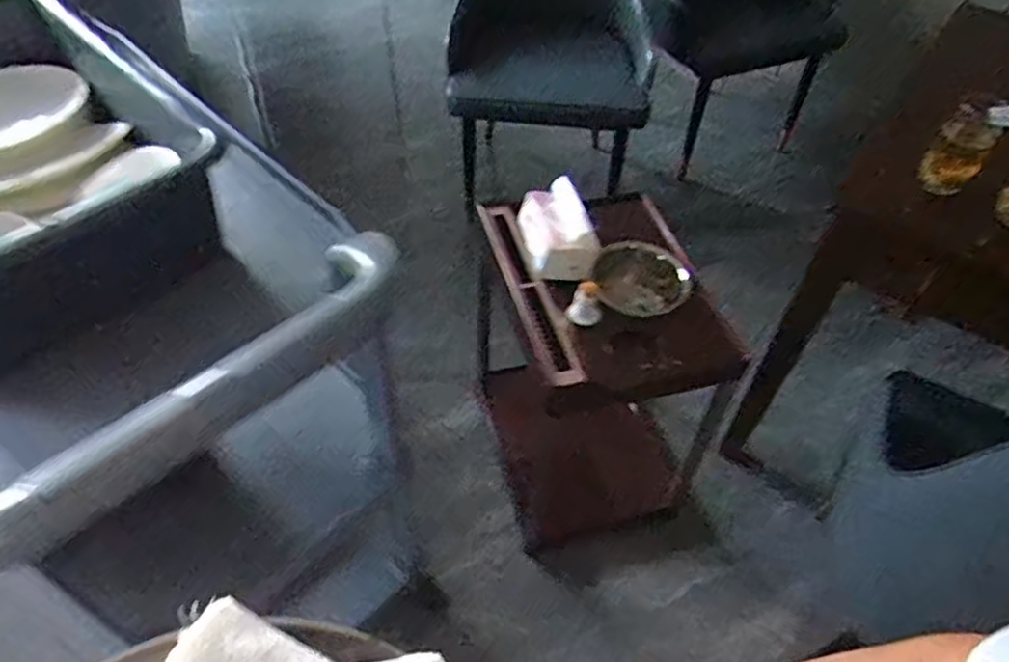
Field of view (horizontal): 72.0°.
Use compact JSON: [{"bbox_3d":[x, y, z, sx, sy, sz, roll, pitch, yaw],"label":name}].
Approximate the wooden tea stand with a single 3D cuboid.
[{"bbox_3d":[0.167,0.097,1.450,0.345,0.653,0.444,-12,51,-13],"label":"wooden tea stand"}]

